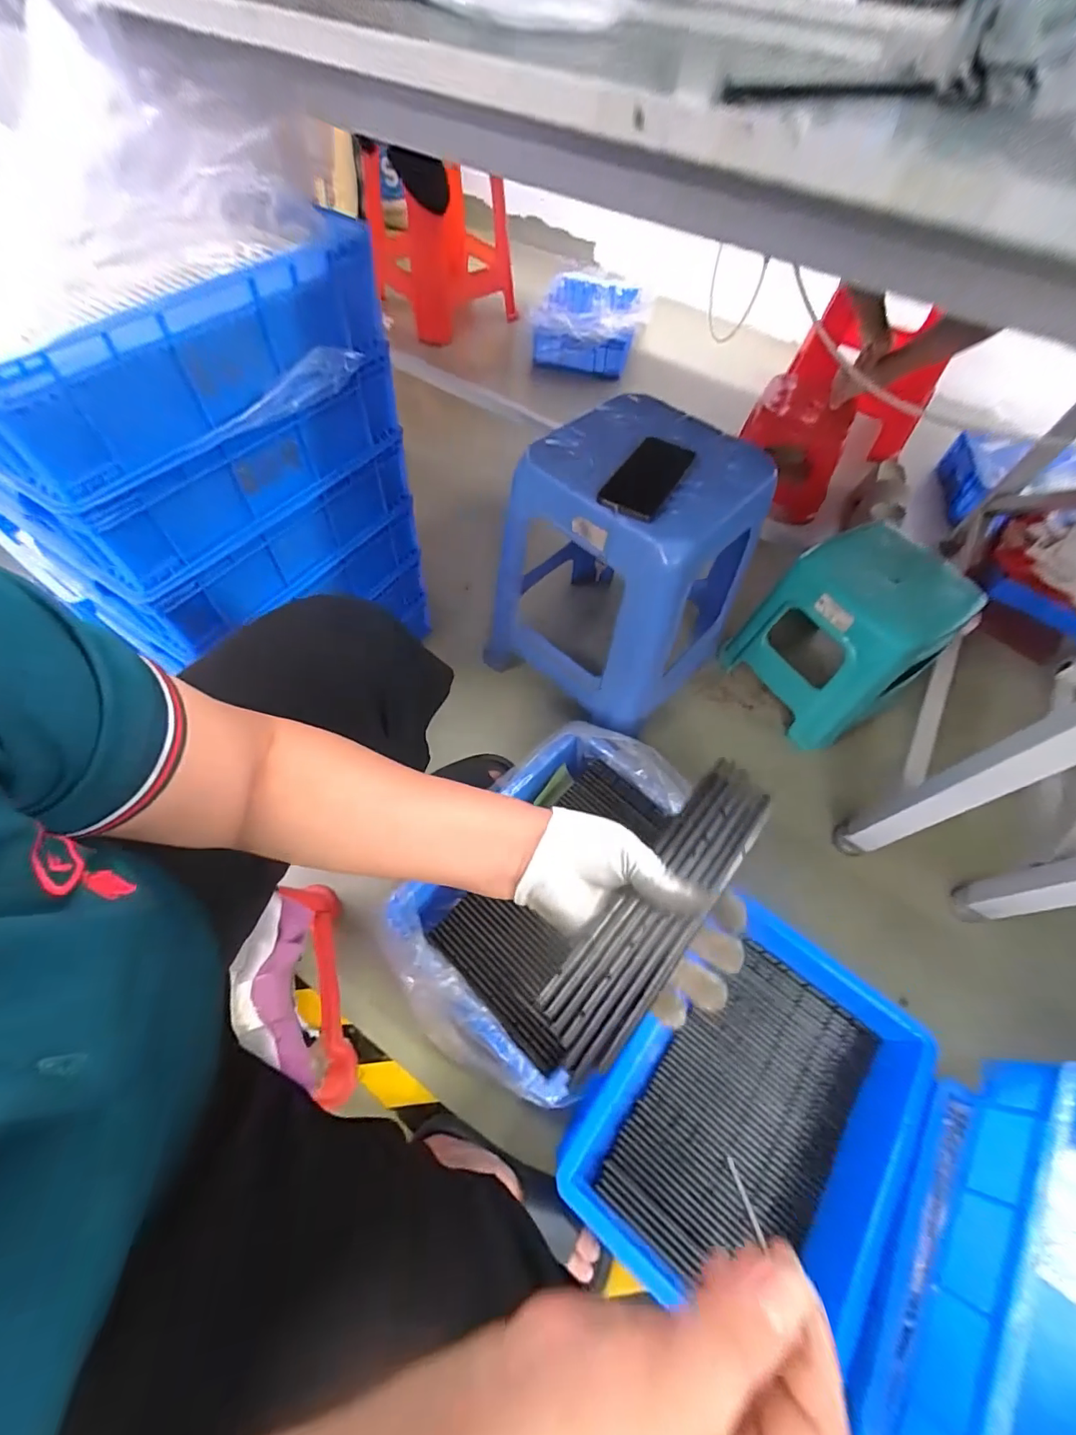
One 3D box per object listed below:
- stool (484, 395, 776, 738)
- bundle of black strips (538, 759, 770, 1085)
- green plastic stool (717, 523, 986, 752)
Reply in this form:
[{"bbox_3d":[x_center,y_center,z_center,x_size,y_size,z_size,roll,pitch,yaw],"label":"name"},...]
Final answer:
[{"bbox_3d":[0.132,-0.238,0.786,0.315,0.344,0.302,37,64,16],"label":"stool"},{"bbox_3d":[0.086,0.119,0.331,0.053,0.024,0.226,37,68,16],"label":"bundle of black strips"},{"bbox_3d":[0.541,-0.153,0.904,0.239,0.289,0.267,-38,69,-22],"label":"green plastic stool"}]

